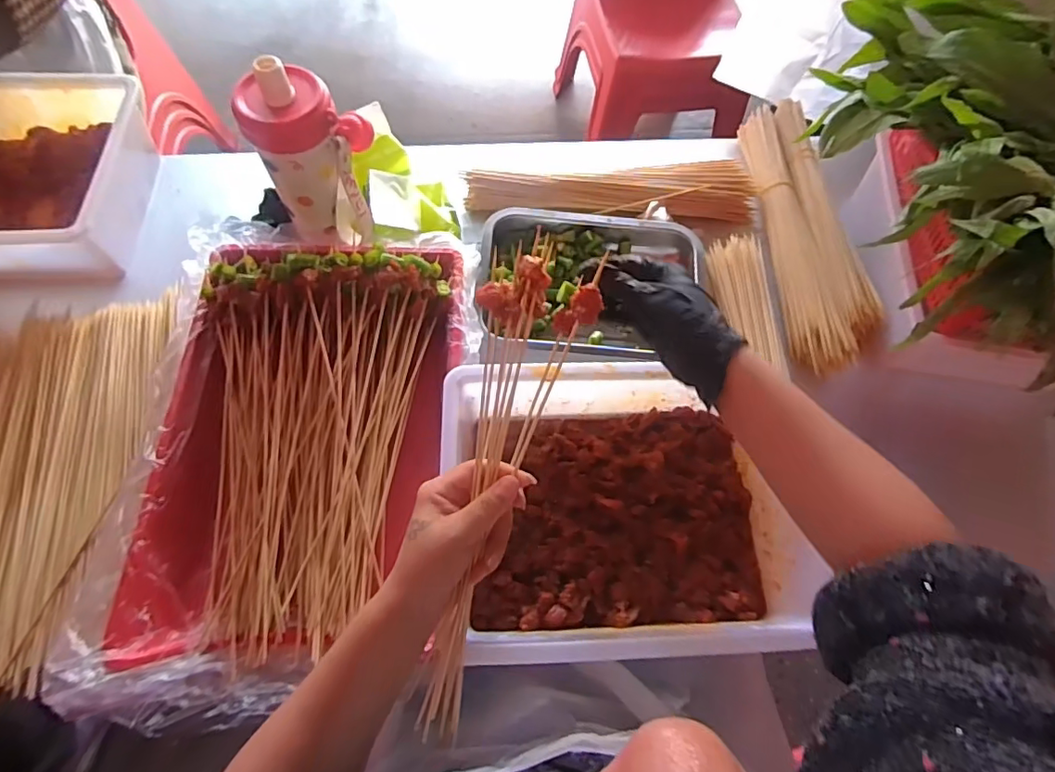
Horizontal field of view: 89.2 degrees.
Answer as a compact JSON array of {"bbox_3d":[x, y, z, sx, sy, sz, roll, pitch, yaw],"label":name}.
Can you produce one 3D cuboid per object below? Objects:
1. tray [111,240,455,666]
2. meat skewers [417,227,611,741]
[{"bbox_3d":[-0.193,0.034,0.475,0.248,0.088,0.386,1,66,-2],"label":"tray"},{"bbox_3d":[-0.019,0.076,0.375,0.077,0.039,0.343,12,92,2],"label":"meat skewers"}]

